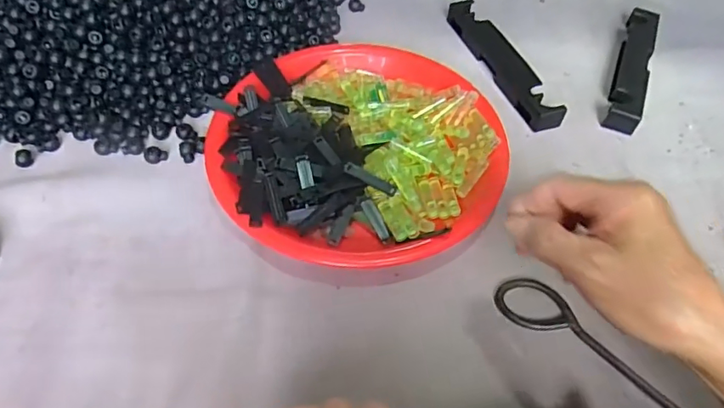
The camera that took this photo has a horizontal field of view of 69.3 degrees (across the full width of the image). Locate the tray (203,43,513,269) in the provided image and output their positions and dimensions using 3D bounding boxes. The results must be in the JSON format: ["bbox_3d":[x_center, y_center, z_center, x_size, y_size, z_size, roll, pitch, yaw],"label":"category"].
[{"bbox_3d":[-0.005,-0.057,0.469,0.247,0.036,0.246,-5,54,-6],"label":"tray"}]

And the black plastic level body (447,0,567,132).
[{"bbox_3d":[0.148,-0.149,0.557,0.036,0.025,0.194,-16,56,-14],"label":"black plastic level body"}]

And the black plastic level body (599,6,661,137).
[{"bbox_3d":[0.287,-0.148,0.553,0.030,0.028,0.193,21,55,13],"label":"black plastic level body"}]

